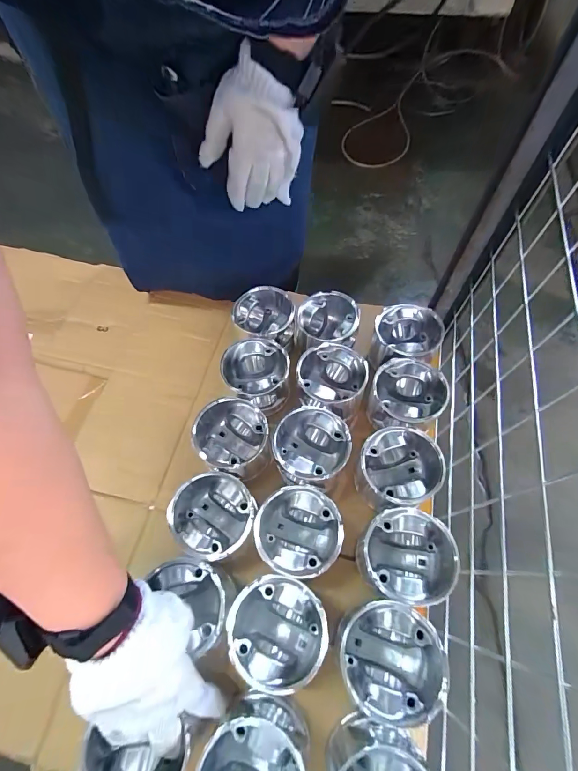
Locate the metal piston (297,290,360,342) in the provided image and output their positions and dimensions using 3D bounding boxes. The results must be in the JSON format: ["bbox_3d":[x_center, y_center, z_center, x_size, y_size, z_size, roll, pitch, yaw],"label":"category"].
[{"bbox_3d":[0.058,-0.094,0.547,0.086,0.071,0.088,-2,62,0],"label":"metal piston"}]

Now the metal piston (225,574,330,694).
[{"bbox_3d":[-0.011,0.248,0.366,0.091,0.075,0.089,-2,62,0],"label":"metal piston"}]

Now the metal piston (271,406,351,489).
[{"bbox_3d":[0.027,0.081,0.456,0.091,0.062,0.096,0,62,1],"label":"metal piston"}]

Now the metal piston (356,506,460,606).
[{"bbox_3d":[0.126,0.187,0.394,0.092,0.071,0.090,0,62,1],"label":"metal piston"}]

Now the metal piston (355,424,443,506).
[{"bbox_3d":[0.133,0.107,0.443,0.094,0.080,0.086,0,62,1],"label":"metal piston"}]

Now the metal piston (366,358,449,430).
[{"bbox_3d":[0.157,0.018,0.482,0.091,0.064,0.091,0,62,1],"label":"metal piston"}]

